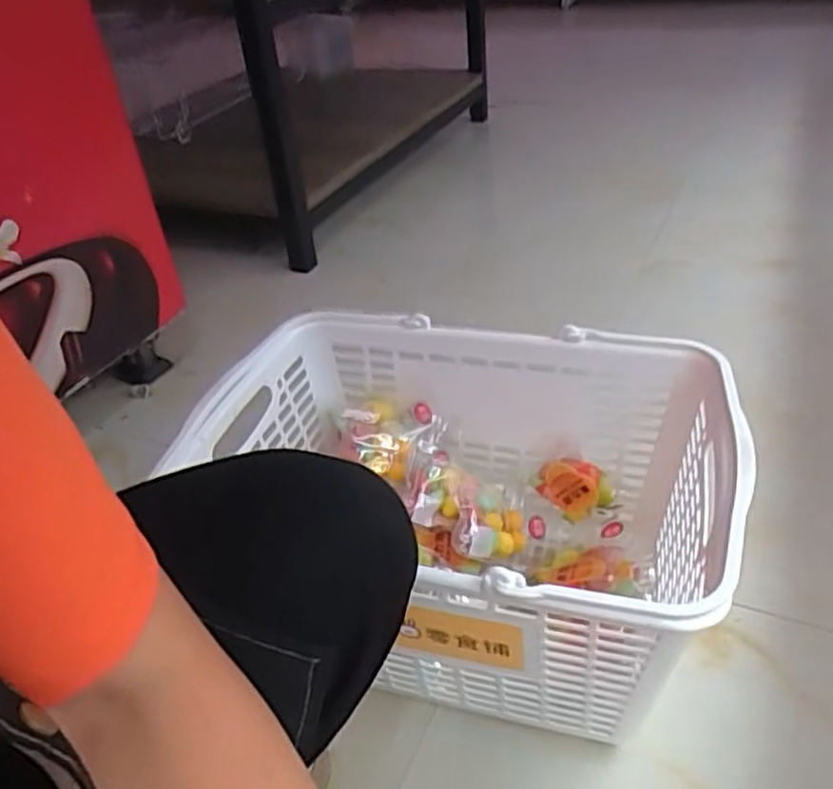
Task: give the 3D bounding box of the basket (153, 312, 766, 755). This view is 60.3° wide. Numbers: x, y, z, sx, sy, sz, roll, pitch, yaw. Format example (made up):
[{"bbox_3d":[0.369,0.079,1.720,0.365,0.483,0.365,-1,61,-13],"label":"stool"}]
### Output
[{"bbox_3d":[0.039,0.108,0.644,0.426,0.230,0.286,9,40,19],"label":"basket"}]

